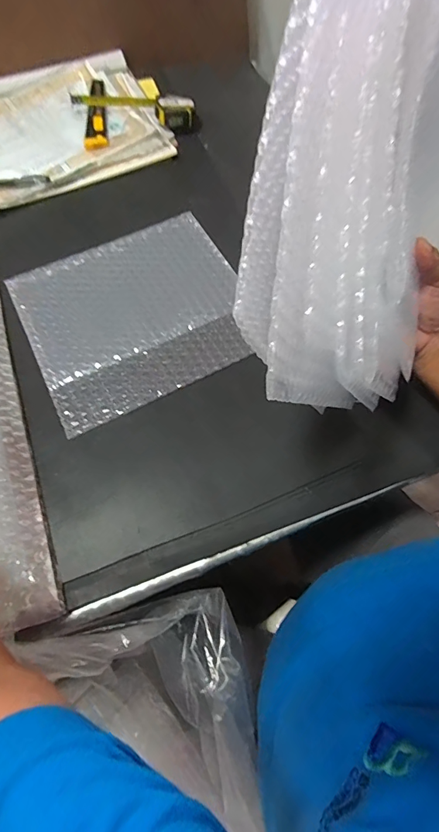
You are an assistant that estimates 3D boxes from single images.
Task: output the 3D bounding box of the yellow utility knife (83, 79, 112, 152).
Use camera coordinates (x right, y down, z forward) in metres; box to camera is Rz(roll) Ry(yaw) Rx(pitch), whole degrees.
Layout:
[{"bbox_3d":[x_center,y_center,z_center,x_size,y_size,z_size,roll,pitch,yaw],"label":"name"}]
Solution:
[{"bbox_3d":[-0.188,-0.472,0.630,0.035,0.011,0.180,-3,64,-1],"label":"yellow utility knife"}]

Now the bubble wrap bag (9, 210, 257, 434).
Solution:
[{"bbox_3d":[-0.097,-0.126,0.477,0.246,0.010,0.235,-26,66,-11],"label":"bubble wrap bag"}]

